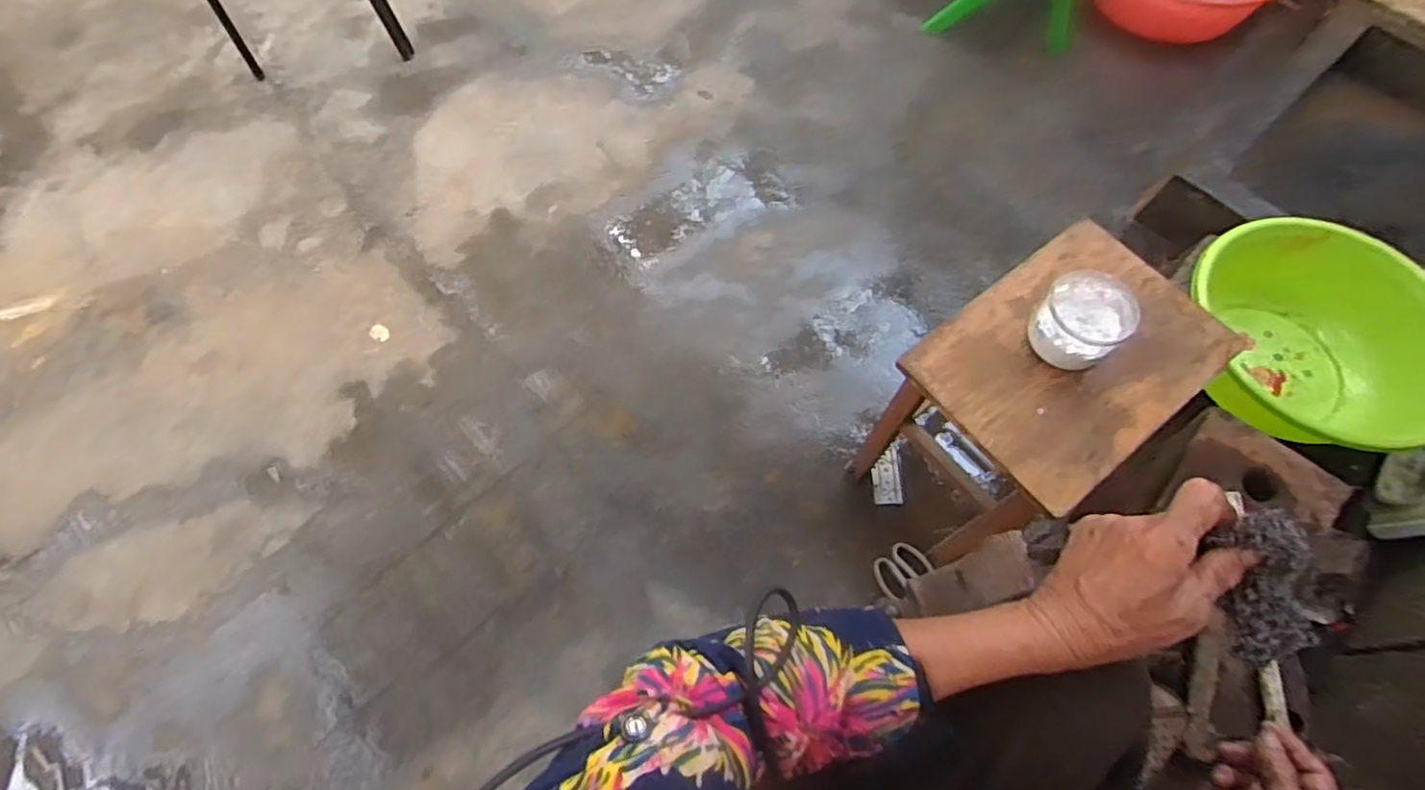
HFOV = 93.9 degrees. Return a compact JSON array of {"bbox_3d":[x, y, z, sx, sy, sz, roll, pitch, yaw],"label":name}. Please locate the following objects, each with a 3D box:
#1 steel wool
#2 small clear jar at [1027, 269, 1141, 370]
[{"bbox_3d":[0.311,0.108,0.370,0.026,0.029,0.092,-9,105,-2],"label":"steel wool"},{"bbox_3d":[0.439,-0.089,0.793,0.097,0.060,0.106,0,64,0],"label":"small clear jar"}]

